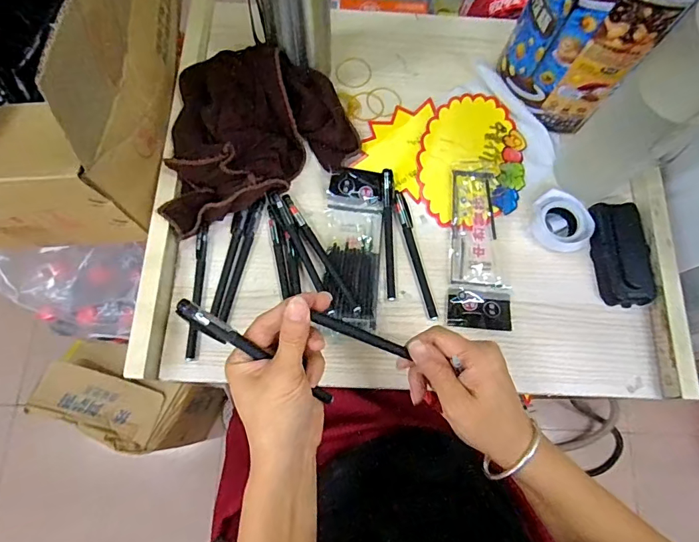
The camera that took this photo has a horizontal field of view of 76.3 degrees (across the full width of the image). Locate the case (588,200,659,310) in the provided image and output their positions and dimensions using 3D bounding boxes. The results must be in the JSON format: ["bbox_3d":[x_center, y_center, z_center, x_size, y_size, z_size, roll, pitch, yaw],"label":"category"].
[{"bbox_3d":[0.284,-0.019,0.463,0.057,0.023,0.107,1,75,-2],"label":"case"}]

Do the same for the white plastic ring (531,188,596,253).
[{"bbox_3d":[0.224,-0.052,0.472,0.052,0.022,0.066,-37,79,-11],"label":"white plastic ring"}]

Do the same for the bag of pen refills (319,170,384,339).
[{"bbox_3d":[0.004,-0.020,0.461,0.059,0.011,0.175,4,75,-1],"label":"bag of pen refills"}]

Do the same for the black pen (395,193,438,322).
[{"bbox_3d":[0.068,-0.018,0.464,0.014,0.008,0.138,-12,76,-5],"label":"black pen"}]

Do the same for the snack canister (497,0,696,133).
[{"bbox_3d":[0.247,-0.260,0.419,0.120,0.198,0.146,41,78,9],"label":"snack canister"}]

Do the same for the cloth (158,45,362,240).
[{"bbox_3d":[-0.102,-0.144,0.462,0.212,0.062,0.154,-21,77,-7],"label":"cloth"}]

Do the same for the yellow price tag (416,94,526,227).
[{"bbox_3d":[0.133,-0.128,0.497,0.121,0.007,0.143,-10,75,-5],"label":"yellow price tag"}]

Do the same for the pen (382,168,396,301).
[{"bbox_3d":[0.042,-0.040,0.468,0.012,0.012,0.140,0,75,-2],"label":"pen"}]

